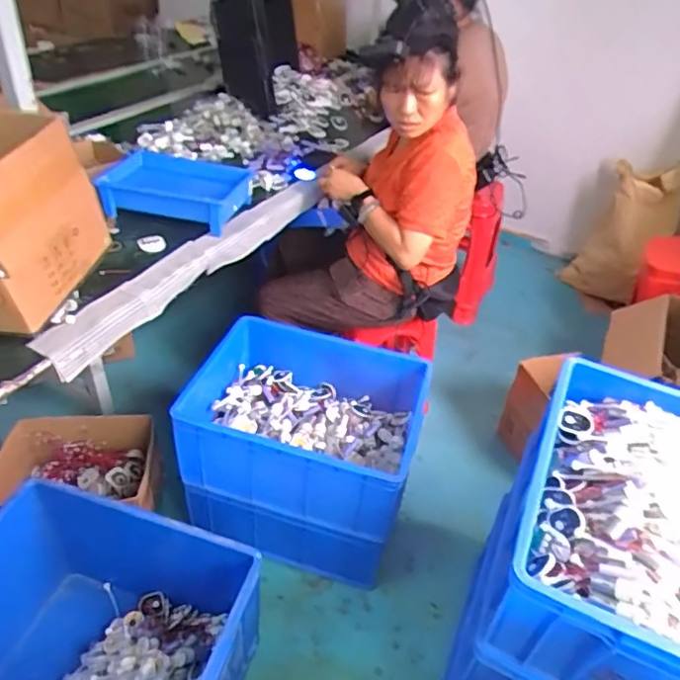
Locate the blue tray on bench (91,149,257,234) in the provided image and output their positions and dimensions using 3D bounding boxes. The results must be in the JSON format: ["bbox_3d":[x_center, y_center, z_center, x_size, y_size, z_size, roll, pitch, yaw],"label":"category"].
[{"bbox_3d":[-0.374,-0.361,1.335,0.330,0.083,0.226,10,39,4],"label":"blue tray on bench"}]

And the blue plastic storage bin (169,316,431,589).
[{"bbox_3d":[-0.108,0.294,1.493,0.547,0.471,0.432,12,39,7],"label":"blue plastic storage bin"}]

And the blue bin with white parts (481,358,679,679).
[{"bbox_3d":[0.526,0.327,0.965,0.414,0.259,0.553,21,41,17],"label":"blue bin with white parts"}]

